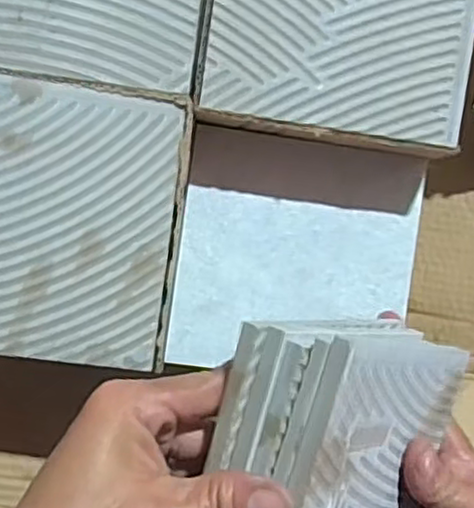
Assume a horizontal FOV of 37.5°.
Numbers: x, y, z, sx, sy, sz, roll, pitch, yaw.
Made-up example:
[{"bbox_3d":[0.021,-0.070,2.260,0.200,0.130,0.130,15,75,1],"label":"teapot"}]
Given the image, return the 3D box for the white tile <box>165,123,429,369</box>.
[{"bbox_3d":[0.038,0.001,0.438,0.145,0.012,0.142,7,90,-6],"label":"white tile"}]

